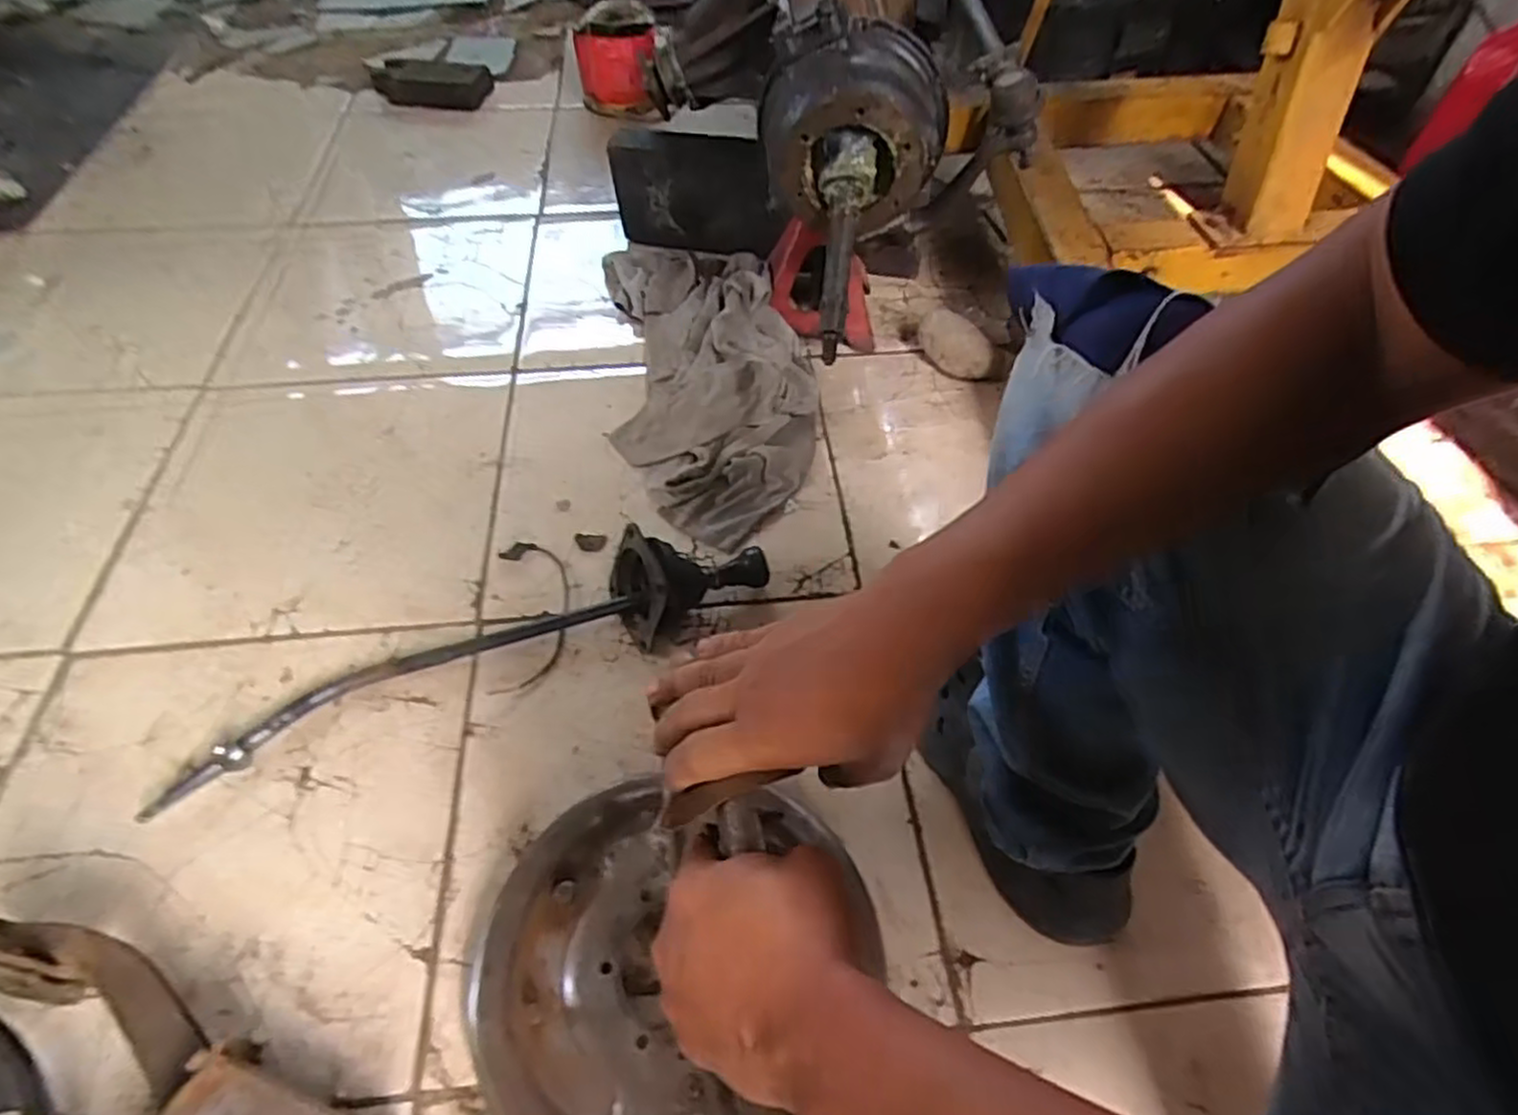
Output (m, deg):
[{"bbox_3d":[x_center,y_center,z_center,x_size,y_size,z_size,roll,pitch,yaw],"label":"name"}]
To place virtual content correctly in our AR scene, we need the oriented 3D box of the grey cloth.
[{"bbox_3d":[-0.063,-0.267,1.012,0.254,0.071,0.556,-4,53,-7],"label":"grey cloth"}]

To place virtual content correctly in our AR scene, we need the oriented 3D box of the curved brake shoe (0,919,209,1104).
[{"bbox_3d":[-0.464,0.294,0.524,0.191,0.056,0.050,31,55,-1],"label":"curved brake shoe"}]

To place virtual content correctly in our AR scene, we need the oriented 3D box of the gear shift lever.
[{"bbox_3d":[-0.265,0.081,0.730,0.584,0.094,0.119,-21,57,-19],"label":"gear shift lever"}]

